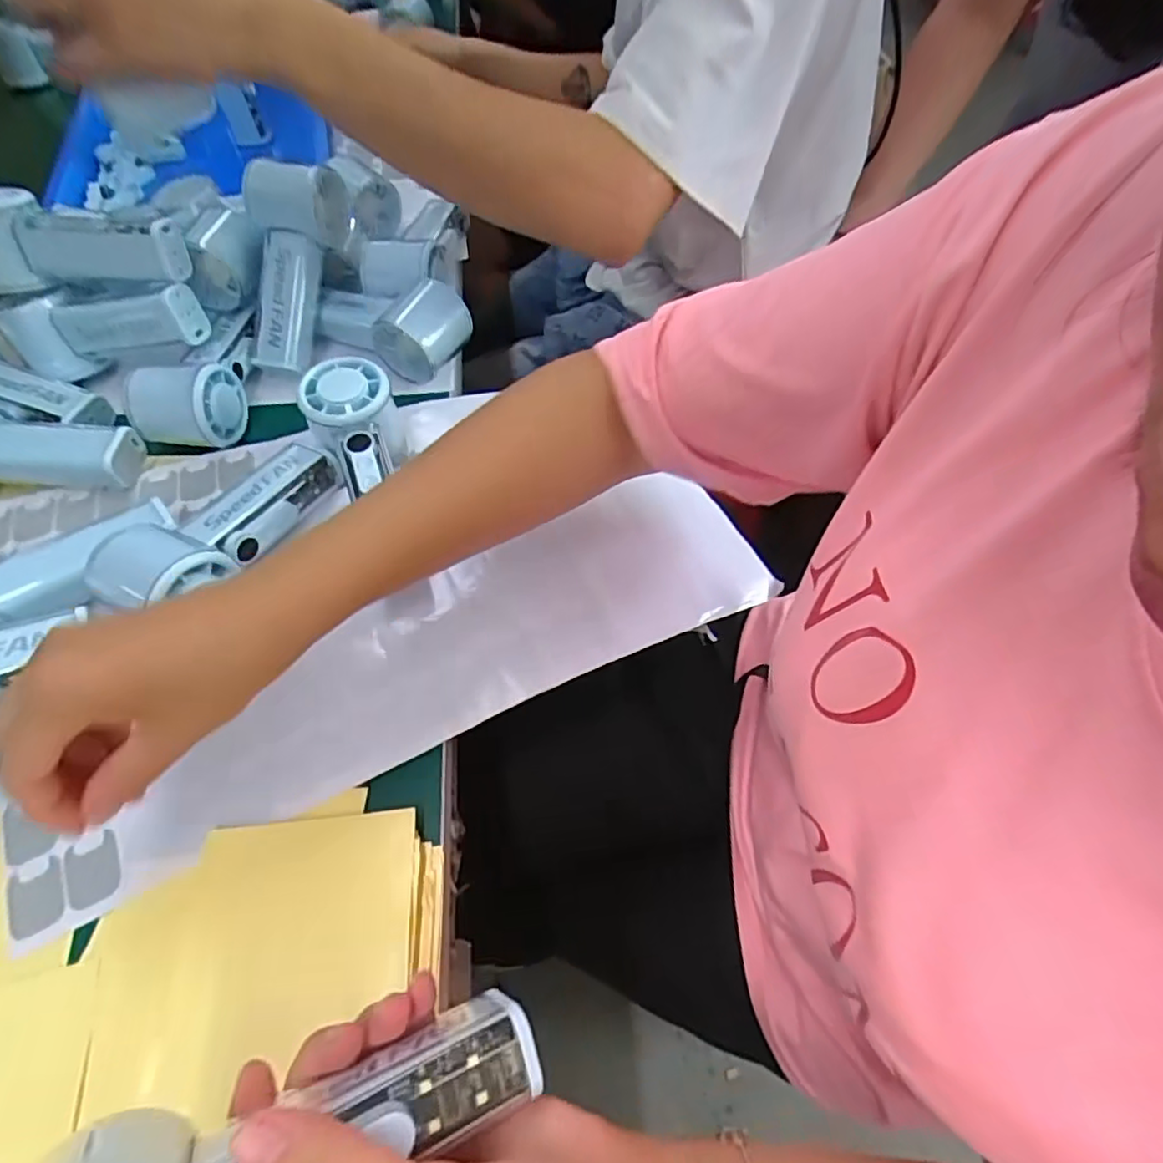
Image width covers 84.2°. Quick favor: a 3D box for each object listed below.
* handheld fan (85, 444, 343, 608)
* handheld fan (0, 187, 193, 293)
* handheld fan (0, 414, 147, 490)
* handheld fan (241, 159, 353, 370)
[{"bbox_3d":[-0.217,-0.037,0.395,0.066,0.059,0.145,23,61,16],"label":"handheld fan"},{"bbox_3d":[-0.369,-0.242,0.465,0.158,0.064,0.053,10,43,-2],"label":"handheld fan"},{"bbox_3d":[-0.383,-0.091,0.438,0.151,0.045,0.061,2,57,3],"label":"handheld fan"},{"bbox_3d":[-0.231,-0.246,0.505,0.070,0.048,0.143,10,94,7],"label":"handheld fan"}]

